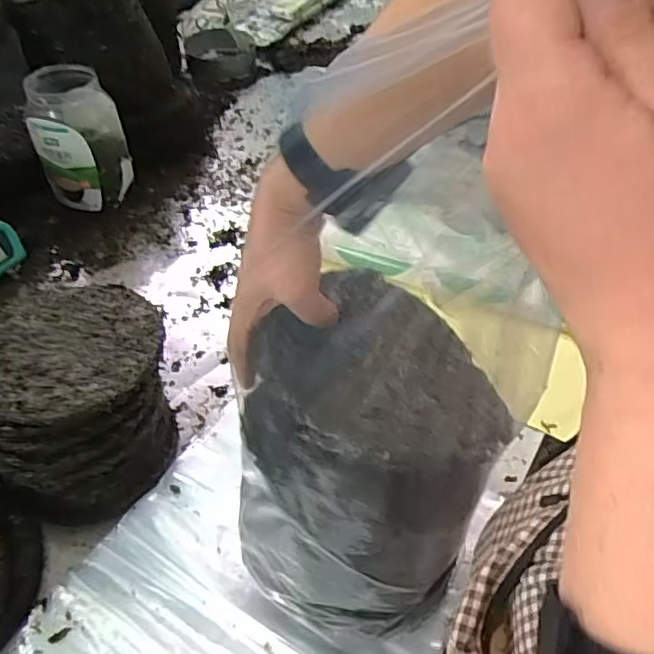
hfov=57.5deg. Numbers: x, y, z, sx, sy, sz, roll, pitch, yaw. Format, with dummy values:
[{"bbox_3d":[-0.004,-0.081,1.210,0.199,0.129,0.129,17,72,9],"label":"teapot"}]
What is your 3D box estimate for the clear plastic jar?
[{"bbox_3d":[-0.411,-0.306,1.003,0.140,0.212,0.118,-20,51,-18],"label":"clear plastic jar"}]

